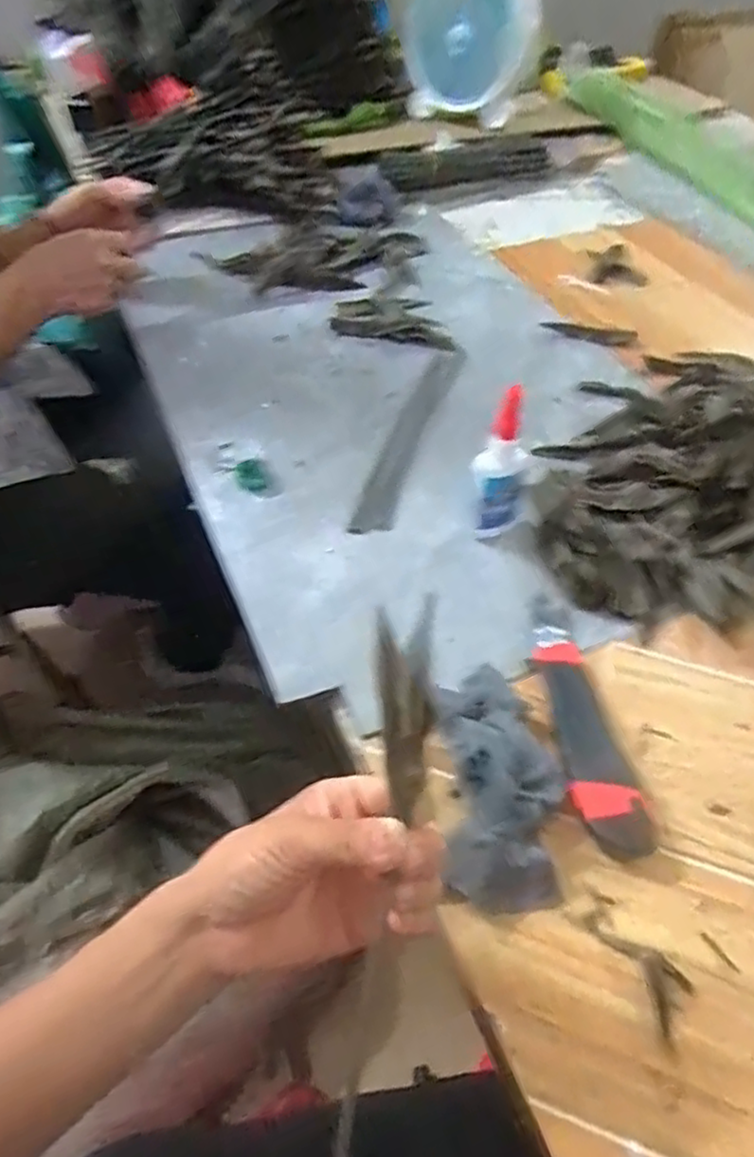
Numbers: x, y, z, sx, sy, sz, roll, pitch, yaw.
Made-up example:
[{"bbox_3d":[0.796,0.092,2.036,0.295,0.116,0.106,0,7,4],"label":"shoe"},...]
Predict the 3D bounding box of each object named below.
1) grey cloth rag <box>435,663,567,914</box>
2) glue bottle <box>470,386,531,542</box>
[{"bbox_3d":[0.072,0.114,0.416,0.077,0.038,0.150,1,49,0],"label":"grey cloth rag"},{"bbox_3d":[0.094,-0.083,0.526,0.039,0.129,0.026,10,50,8],"label":"glue bottle"}]

